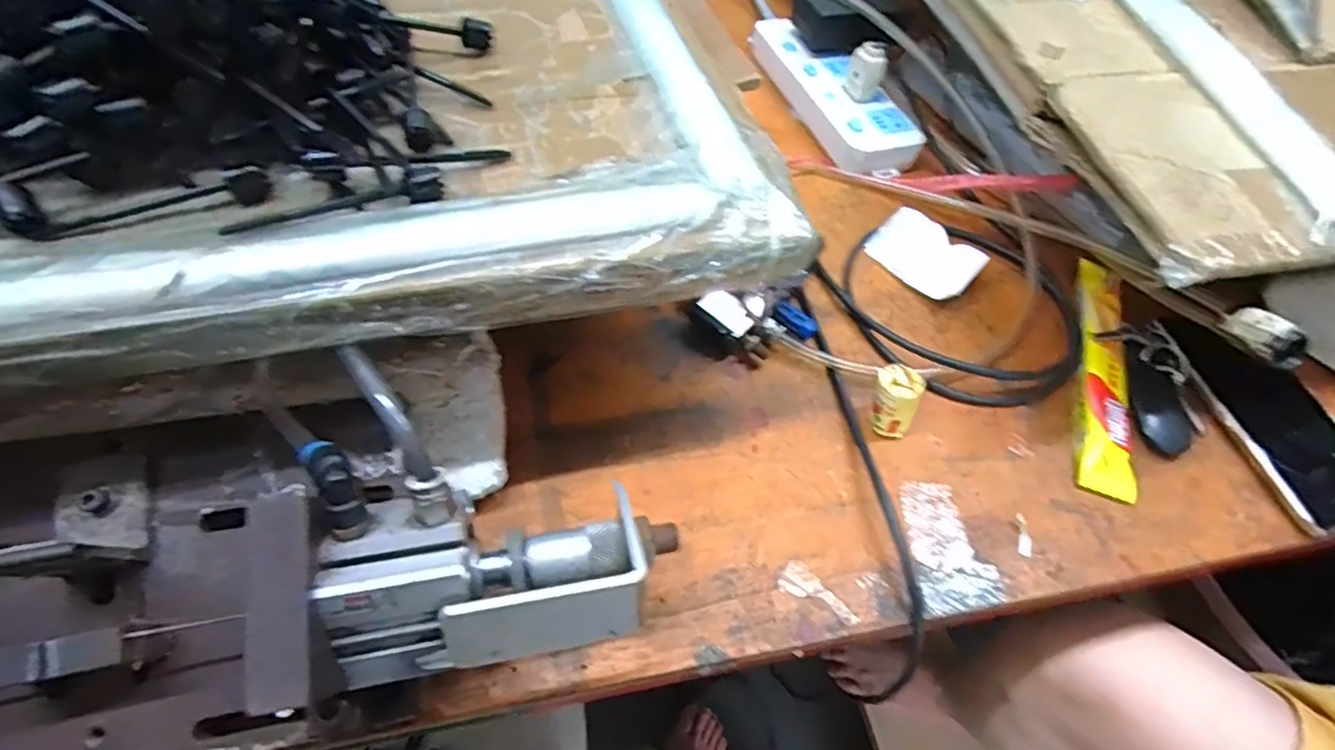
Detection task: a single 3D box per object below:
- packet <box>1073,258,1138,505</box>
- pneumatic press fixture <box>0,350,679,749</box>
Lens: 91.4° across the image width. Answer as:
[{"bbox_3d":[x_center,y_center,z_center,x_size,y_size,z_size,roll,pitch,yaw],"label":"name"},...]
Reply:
[{"bbox_3d":[0.294,-0.006,0.442,0.034,0.014,0.199,19,55,8],"label":"packet"},{"bbox_3d":[-0.181,0.073,0.271,0.344,0.094,0.140,-9,57,-11],"label":"pneumatic press fixture"}]

